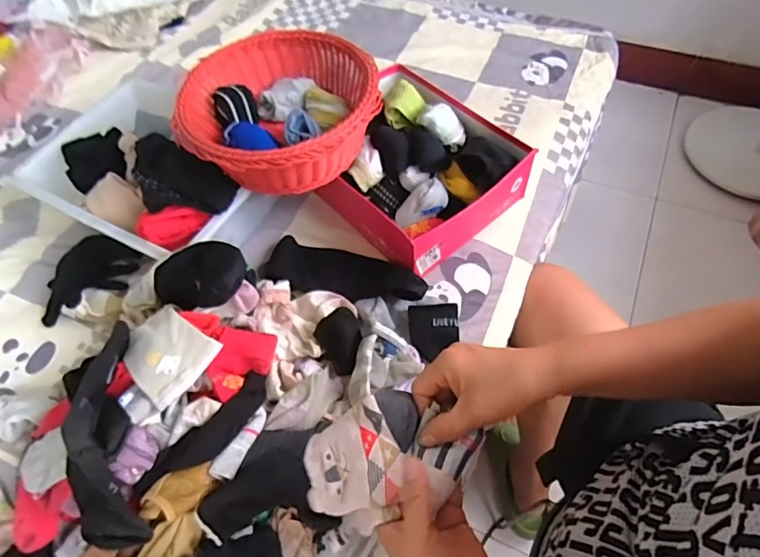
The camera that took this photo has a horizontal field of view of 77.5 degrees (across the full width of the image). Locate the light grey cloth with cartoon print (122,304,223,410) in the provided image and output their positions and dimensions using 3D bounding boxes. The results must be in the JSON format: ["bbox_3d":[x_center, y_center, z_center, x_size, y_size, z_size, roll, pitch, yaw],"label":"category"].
[{"bbox_3d":[-0.253,0.086,0.553,0.097,0.032,0.089,29,64,20],"label":"light grey cloth with cartoon print"}]

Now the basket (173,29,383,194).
[{"bbox_3d":[-0.144,-0.241,0.690,0.277,0.087,0.273,-2,58,3],"label":"basket"}]

